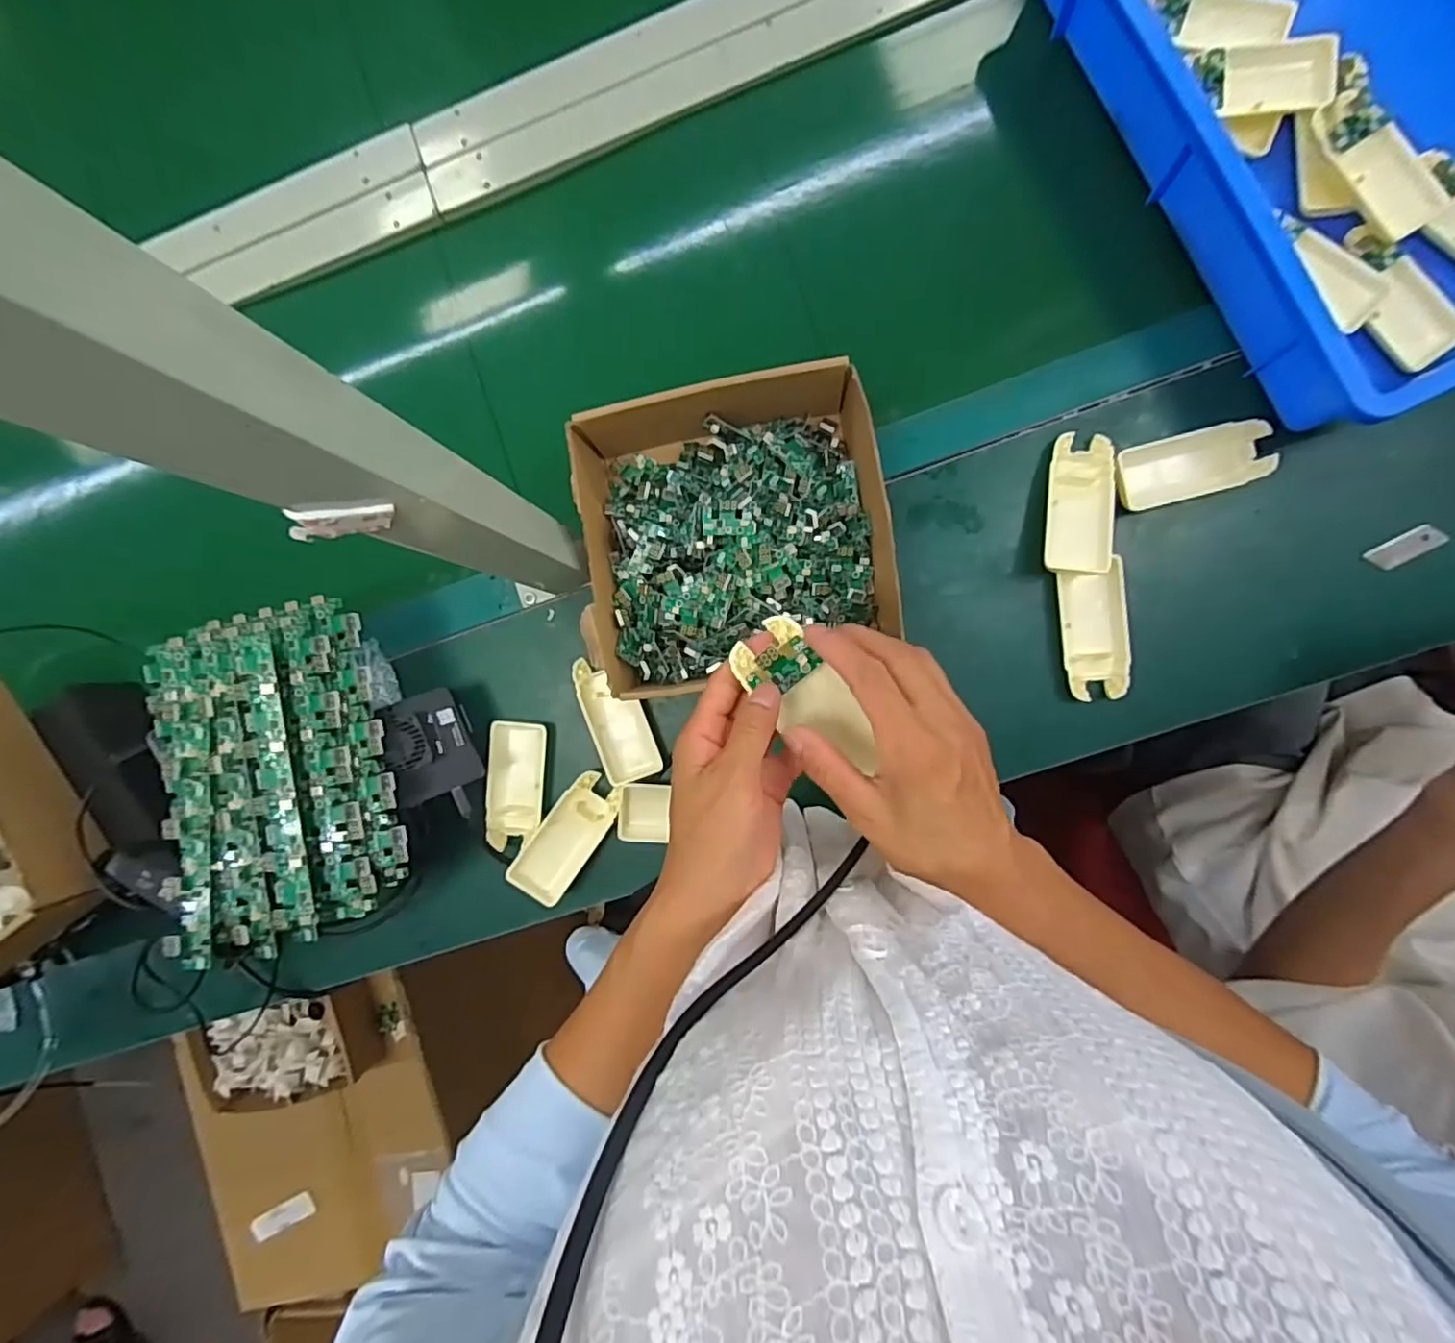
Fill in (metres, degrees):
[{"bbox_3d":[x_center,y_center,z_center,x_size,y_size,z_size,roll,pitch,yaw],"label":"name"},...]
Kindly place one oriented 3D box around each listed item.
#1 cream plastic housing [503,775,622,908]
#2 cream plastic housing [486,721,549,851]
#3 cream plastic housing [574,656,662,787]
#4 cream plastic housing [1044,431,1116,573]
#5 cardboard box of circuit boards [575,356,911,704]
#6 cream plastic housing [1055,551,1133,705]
[{"bbox_3d":[-0.128,0.132,0.514,0.045,0.014,0.103,34,81,4],"label":"cream plastic housing"},{"bbox_3d":[-0.173,0.093,0.529,0.046,0.018,0.103,5,91,6],"label":"cream plastic housing"},{"bbox_3d":[-0.090,0.038,0.520,0.048,0.015,0.103,-21,88,5],"label":"cream plastic housing"},{"bbox_3d":[0.261,-0.124,0.476,0.049,0.023,0.102,4,91,6],"label":"cream plastic housing"},{"bbox_3d":[0.006,-0.103,0.480,0.211,0.076,0.214,-7,90,6],"label":"cardboard box of circuit boards"},{"bbox_3d":[0.275,-0.029,0.481,0.047,0.014,0.098,-6,90,6],"label":"cream plastic housing"}]

